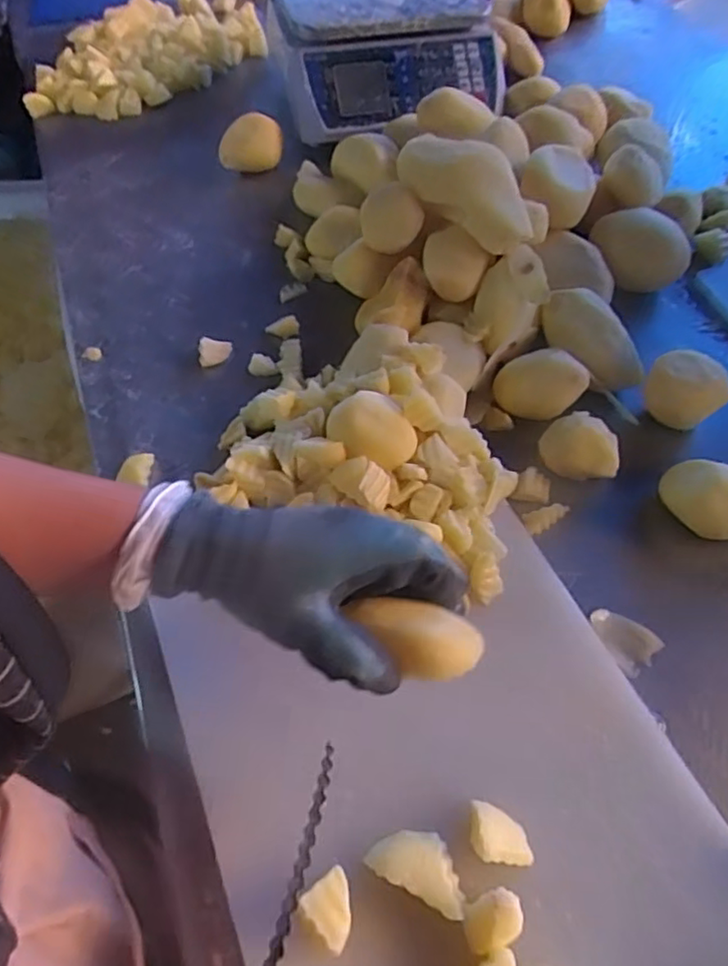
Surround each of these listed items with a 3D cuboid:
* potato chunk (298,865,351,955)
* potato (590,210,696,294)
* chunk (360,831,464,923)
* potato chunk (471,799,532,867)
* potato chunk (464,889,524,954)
[{"bbox_3d":[-0.014,0.209,0.311,0.025,0.023,0.028,-38,63,-19],"label":"potato chunk"},{"bbox_3d":[0.240,-0.202,0.556,0.085,0.052,0.049,23,62,17],"label":"potato"},{"bbox_3d":[0.029,0.194,0.322,0.050,0.021,0.029,22,61,16],"label":"chunk"},{"bbox_3d":[0.071,0.183,0.327,0.034,0.021,0.026,14,59,12],"label":"potato chunk"},{"bbox_3d":[0.062,0.211,0.305,0.029,0.023,0.021,-19,57,-11],"label":"potato chunk"}]

